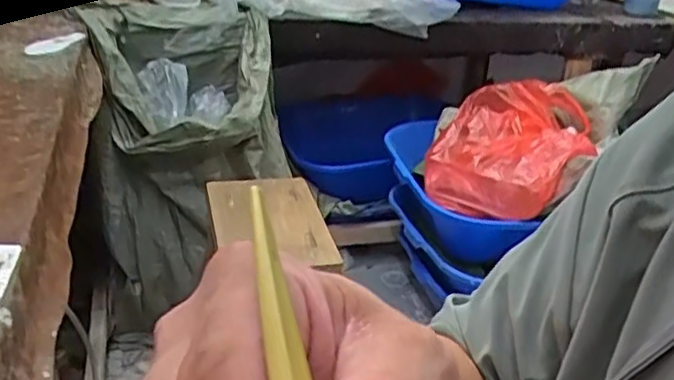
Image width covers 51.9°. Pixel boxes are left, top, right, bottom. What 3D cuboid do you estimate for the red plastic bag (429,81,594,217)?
[{"bbox_3d":[0.369,-0.100,1.489,0.314,0.222,0.338,12,26,13],"label":"red plastic bag"}]

